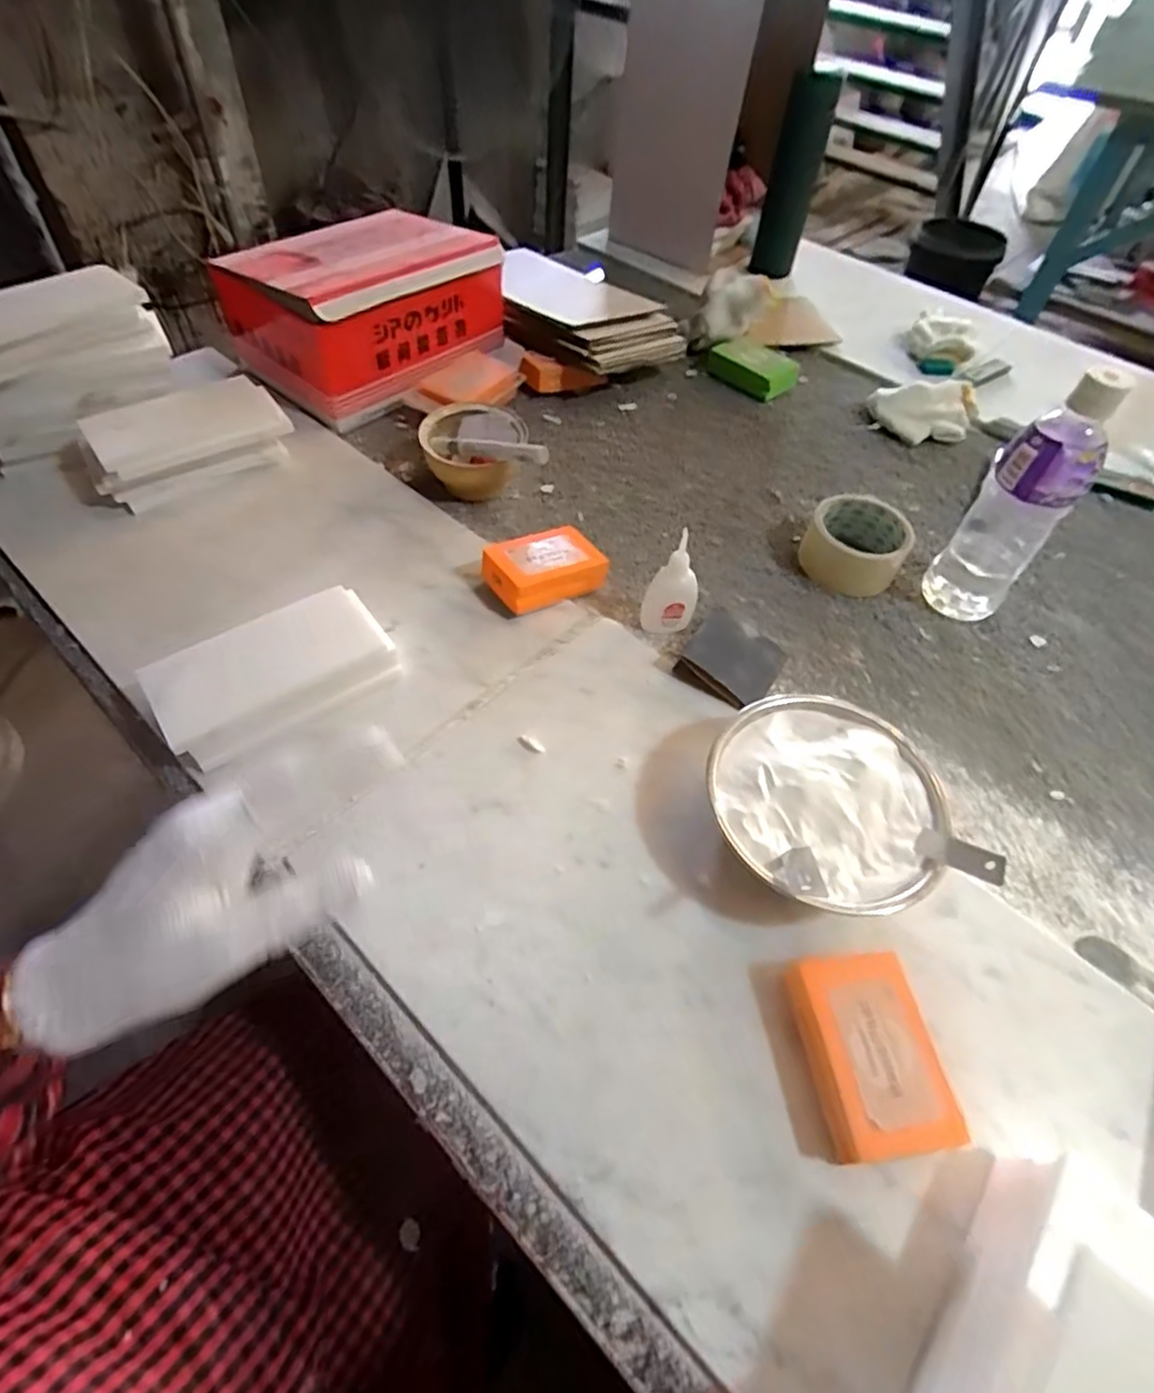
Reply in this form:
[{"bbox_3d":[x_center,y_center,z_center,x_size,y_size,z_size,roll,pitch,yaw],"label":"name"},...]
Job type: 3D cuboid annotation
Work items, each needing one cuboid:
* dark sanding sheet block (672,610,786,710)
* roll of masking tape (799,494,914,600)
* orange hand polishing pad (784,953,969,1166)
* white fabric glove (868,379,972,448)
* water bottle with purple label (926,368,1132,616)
[{"bbox_3d":[0.127,-0.030,0.526,0.066,0.033,0.081,35,59,20],"label":"dark sanding sheet block"},{"bbox_3d":[0.258,-0.142,0.611,0.089,0.043,0.088,32,57,17],"label":"roll of masking tape"},{"bbox_3d":[0.153,0.191,0.353,0.066,0.035,0.091,-5,54,-8],"label":"orange hand polishing pad"},{"bbox_3d":[0.400,-0.328,0.760,0.119,0.041,0.079,6,53,-1],"label":"white fabric glove"},{"bbox_3d":[0.354,-0.153,0.527,0.065,0.198,0.067,38,59,21],"label":"water bottle with purple label"}]

